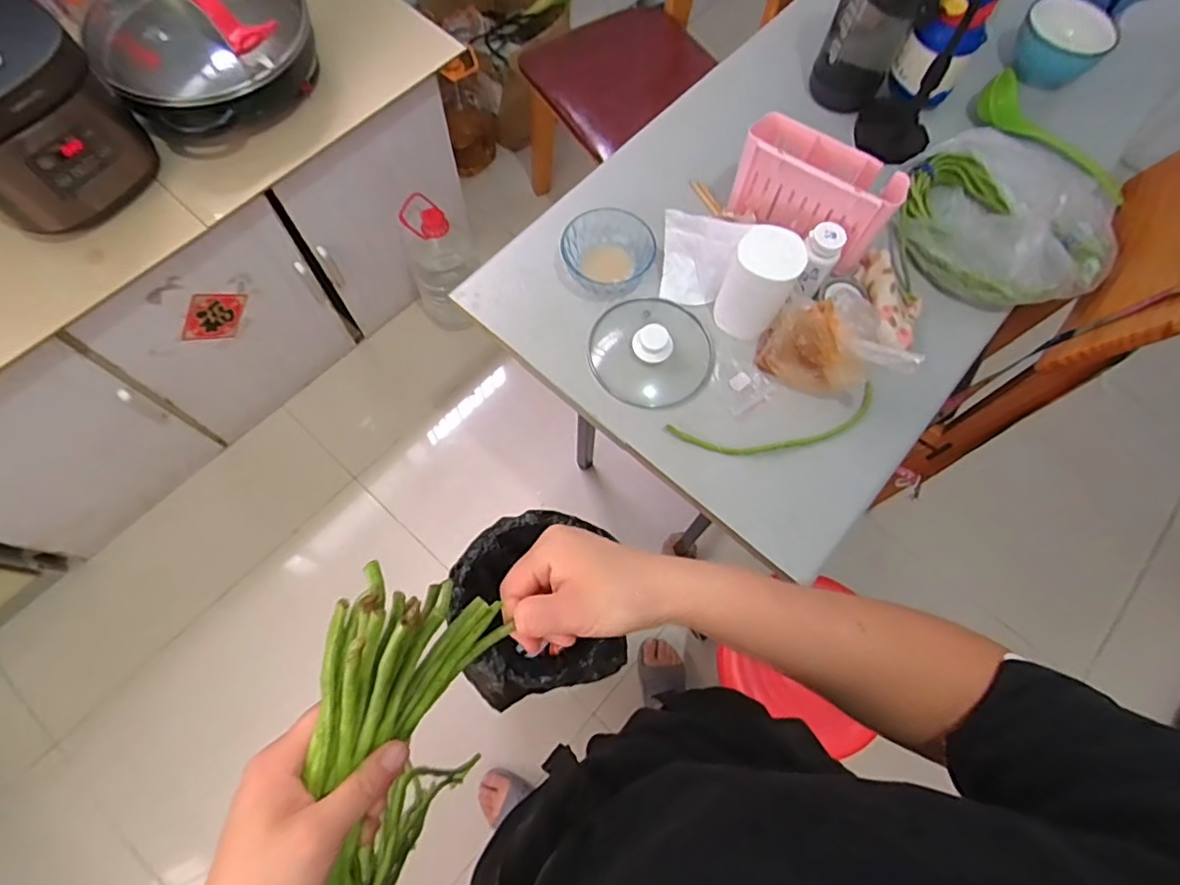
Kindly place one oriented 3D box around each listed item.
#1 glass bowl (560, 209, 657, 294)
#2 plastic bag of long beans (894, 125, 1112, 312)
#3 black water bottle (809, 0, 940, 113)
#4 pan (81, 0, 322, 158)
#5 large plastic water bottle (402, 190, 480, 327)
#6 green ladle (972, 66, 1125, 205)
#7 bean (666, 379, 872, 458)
[{"bbox_3d":[0.020,-0.255,0.814,0.121,0.051,0.116,1,70,-2],"label":"glass bowl"},{"bbox_3d":[0.603,-0.326,0.839,0.307,0.095,0.314,28,71,8],"label":"plastic bag of long beans"},{"bbox_3d":[0.431,-0.642,0.851,0.126,0.298,0.114,26,71,7],"label":"black water bottle"},{"bbox_3d":[-0.694,-0.740,1.074,0.371,0.198,0.396,-36,75,-14],"label":"pan"},{"bbox_3d":[-0.386,-0.460,1.542,0.158,0.360,0.195,4,70,-1],"label":"large plastic water bottle"},{"bbox_3d":[0.686,-0.457,0.900,0.071,0.055,0.256,-26,73,-12],"label":"green ladle"},{"bbox_3d":[0.236,-0.021,0.744,0.273,0.013,0.060,-12,71,-7],"label":"bean"}]

